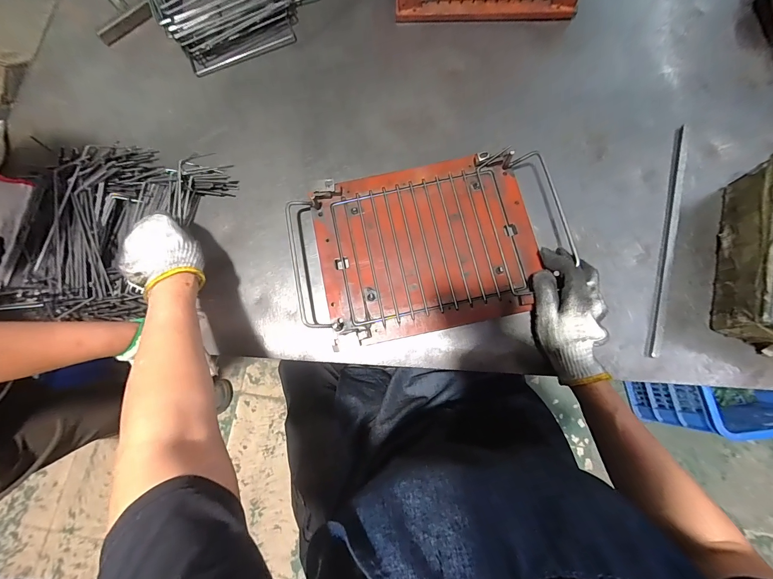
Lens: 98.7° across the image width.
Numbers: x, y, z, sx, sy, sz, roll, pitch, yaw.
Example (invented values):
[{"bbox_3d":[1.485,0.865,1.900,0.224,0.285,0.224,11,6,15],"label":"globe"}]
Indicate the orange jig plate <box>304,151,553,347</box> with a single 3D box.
[{"bbox_3d":[0.053,-0.063,0.470,0.294,0.028,0.237,-12,74,-2],"label":"orange jig plate"}]

